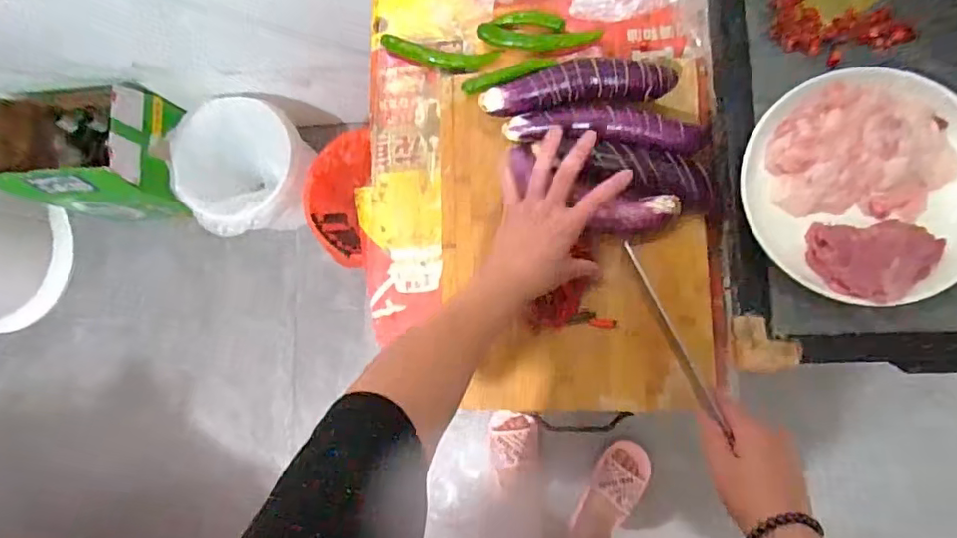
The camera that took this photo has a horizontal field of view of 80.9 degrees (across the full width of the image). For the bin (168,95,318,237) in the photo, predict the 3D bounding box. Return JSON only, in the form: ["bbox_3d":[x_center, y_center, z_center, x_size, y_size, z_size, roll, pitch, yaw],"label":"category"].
[{"bbox_3d":[-0.501,-0.213,1.256,0.274,0.220,0.255,44,91,9],"label":"bin"}]

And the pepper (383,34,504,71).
[{"bbox_3d":[-0.048,-0.261,0.686,0.146,0.017,0.027,12,86,9],"label":"pepper"}]

